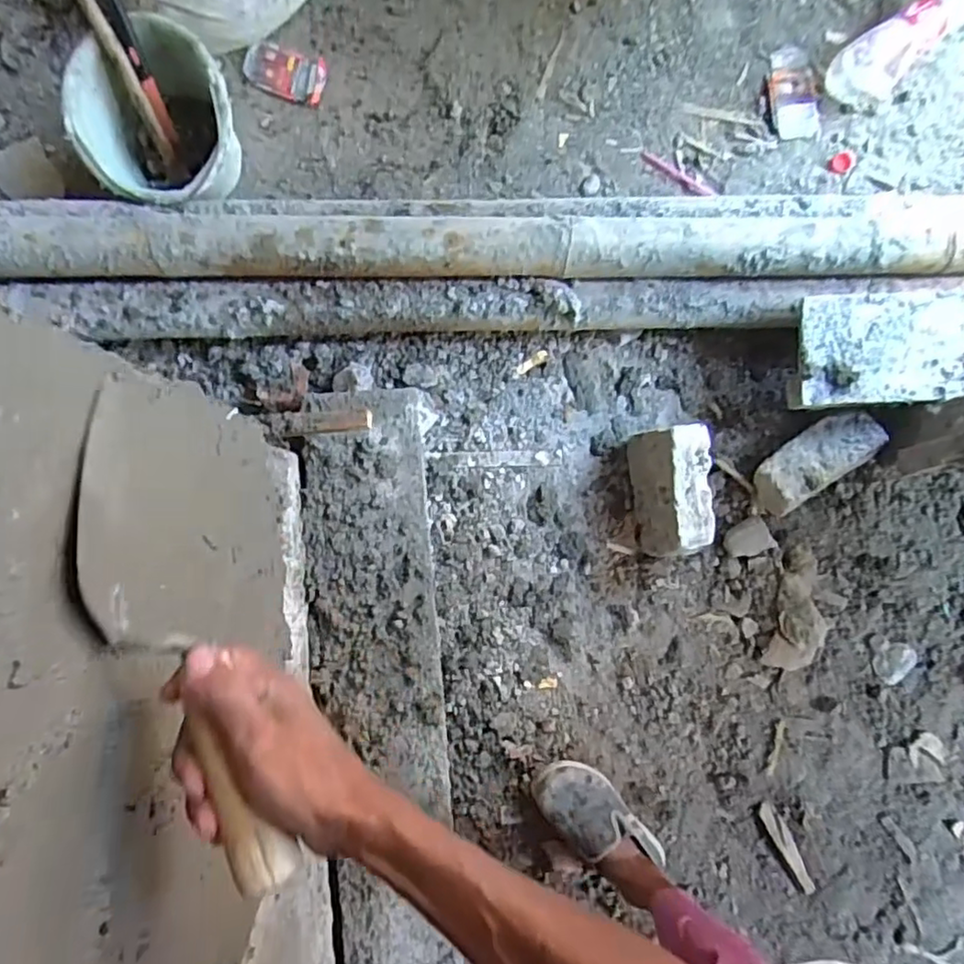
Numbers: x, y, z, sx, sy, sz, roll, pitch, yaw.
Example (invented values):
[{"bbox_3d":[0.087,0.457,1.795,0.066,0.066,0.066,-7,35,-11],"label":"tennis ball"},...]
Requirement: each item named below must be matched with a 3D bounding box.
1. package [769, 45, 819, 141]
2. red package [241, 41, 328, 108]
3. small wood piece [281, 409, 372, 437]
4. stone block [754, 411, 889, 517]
[{"bbox_3d":[0.562,-0.701,1.139,0.077,0.011,0.160,-10,89,-4],"label":"package"},{"bbox_3d":[-0.331,-0.692,1.064,0.129,0.022,0.083,14,87,-3],"label":"red package"},{"bbox_3d":[-0.181,-0.071,0.739,0.100,0.019,0.026,-7,89,-4],"label":"small wood piece"},{"bbox_3d":[0.533,-0.033,0.999,0.203,0.067,0.102,-37,91,-4],"label":"stone block"}]

